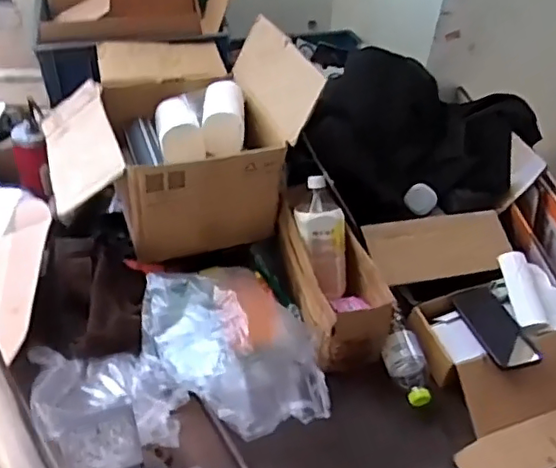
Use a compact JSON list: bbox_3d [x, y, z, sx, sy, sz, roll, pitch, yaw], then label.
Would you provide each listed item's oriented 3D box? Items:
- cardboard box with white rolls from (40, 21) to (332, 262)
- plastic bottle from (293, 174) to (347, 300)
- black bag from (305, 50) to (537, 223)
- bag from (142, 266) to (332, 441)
[{"bbox_3d":[-0.206,-0.208,1.089,0.416,0.287,0.412,-11,44,-18],"label":"cardboard box with white rolls"},{"bbox_3d":[0.078,0.006,1.002,0.084,0.210,0.059,-11,3,-19],"label":"plastic bottle"},{"bbox_3d":[0.293,-0.197,1.166,0.440,0.181,0.335,11,41,5],"label":"black bag"},{"bbox_3d":[-0.074,0.150,0.903,0.239,0.112,0.310,-14,45,-22],"label":"bag"}]

